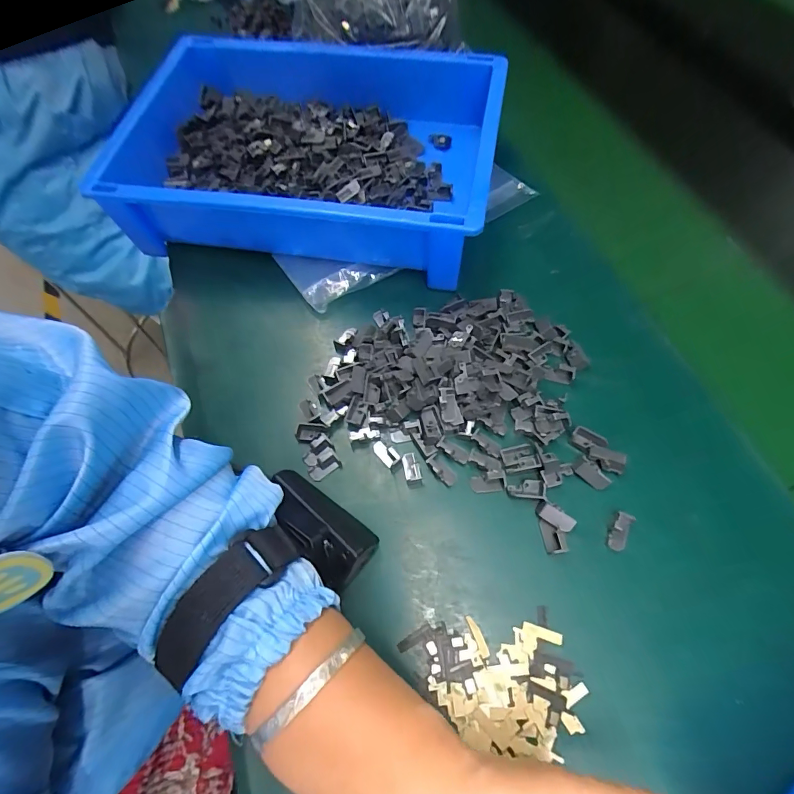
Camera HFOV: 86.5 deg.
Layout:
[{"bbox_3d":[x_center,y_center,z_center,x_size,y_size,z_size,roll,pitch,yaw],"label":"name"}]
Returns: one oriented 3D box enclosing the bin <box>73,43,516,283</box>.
[{"bbox_3d":[-0.072,-0.216,0.372,0.305,0.077,0.222,11,64,6],"label":"bin"}]

